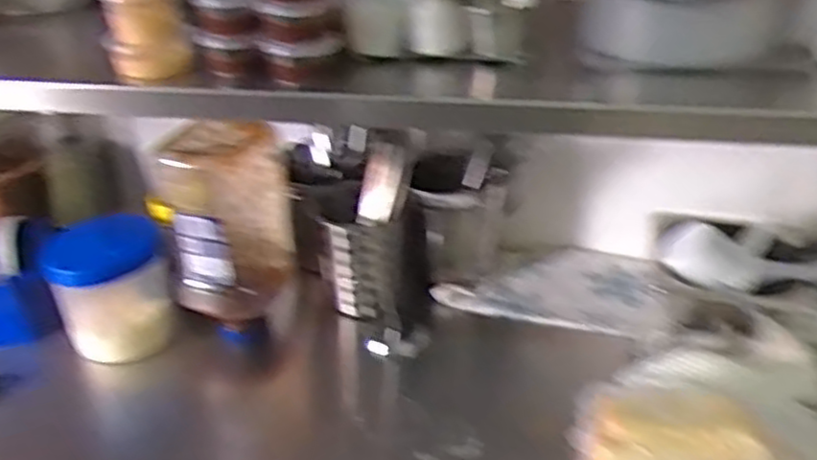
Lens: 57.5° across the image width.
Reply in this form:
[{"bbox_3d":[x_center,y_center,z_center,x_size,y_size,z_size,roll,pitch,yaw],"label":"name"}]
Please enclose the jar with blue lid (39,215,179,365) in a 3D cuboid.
[{"bbox_3d":[-0.312,0.061,0.794,0.111,0.124,0.098,-12,32,-17],"label":"jar with blue lid"}]

